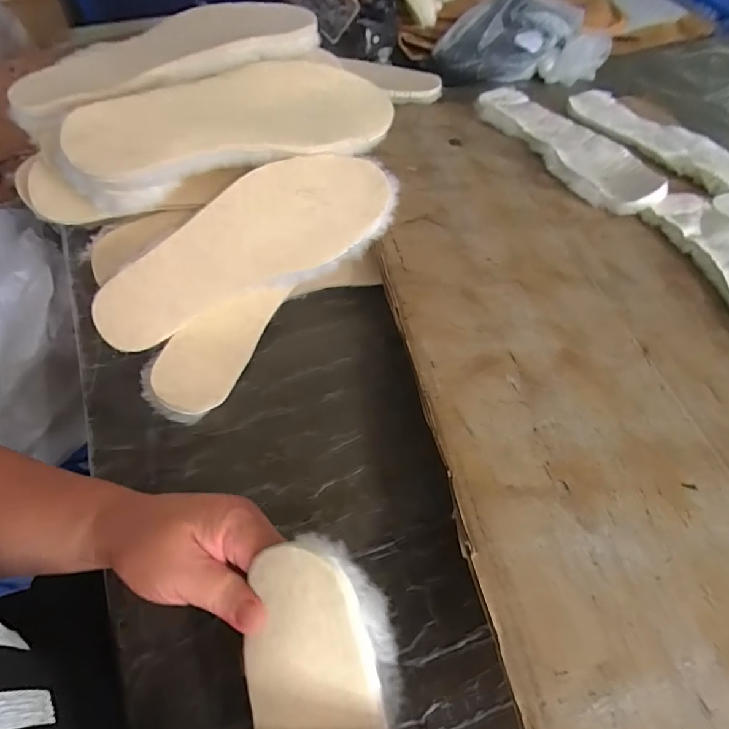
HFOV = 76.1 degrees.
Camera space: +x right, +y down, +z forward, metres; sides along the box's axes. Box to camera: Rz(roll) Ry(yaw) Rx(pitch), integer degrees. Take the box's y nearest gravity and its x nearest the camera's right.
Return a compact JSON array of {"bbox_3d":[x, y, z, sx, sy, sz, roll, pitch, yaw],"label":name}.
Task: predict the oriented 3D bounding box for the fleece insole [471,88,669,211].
[{"bbox_3d":[0.245,-0.268,0.563,0.100,0.027,0.278,-20,61,-15],"label":"fleece insole"}]

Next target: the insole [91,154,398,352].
[{"bbox_3d":[-0.105,-0.108,0.412,0.279,0.020,0.096,-25,98,-3],"label":"insole"}]

